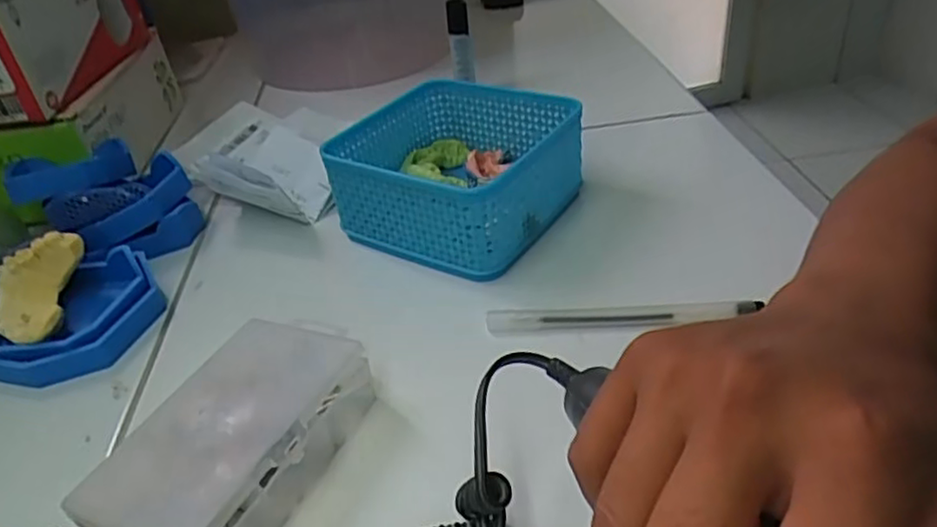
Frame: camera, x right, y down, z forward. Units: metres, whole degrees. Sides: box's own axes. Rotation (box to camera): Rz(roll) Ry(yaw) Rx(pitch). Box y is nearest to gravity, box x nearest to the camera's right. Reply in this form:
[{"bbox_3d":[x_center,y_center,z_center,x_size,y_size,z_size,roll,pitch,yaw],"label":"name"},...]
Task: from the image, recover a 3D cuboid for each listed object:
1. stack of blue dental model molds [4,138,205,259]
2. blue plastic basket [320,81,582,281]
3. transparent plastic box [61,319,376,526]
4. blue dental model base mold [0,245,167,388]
[{"bbox_3d":[-0.250,-0.047,0.456,0.105,0.059,0.085,-18,38,-12],"label":"stack of blue dental model molds"},{"bbox_3d":[-0.006,-0.062,0.436,0.131,0.065,0.131,17,44,30],"label":"blue plastic basket"},{"bbox_3d":[-0.100,0.076,0.289,0.073,0.036,0.119,14,42,27],"label":"transparent plastic box"},{"bbox_3d":[-0.225,0.029,0.377,0.072,0.029,0.082,2,38,14],"label":"blue dental model base mold"}]

